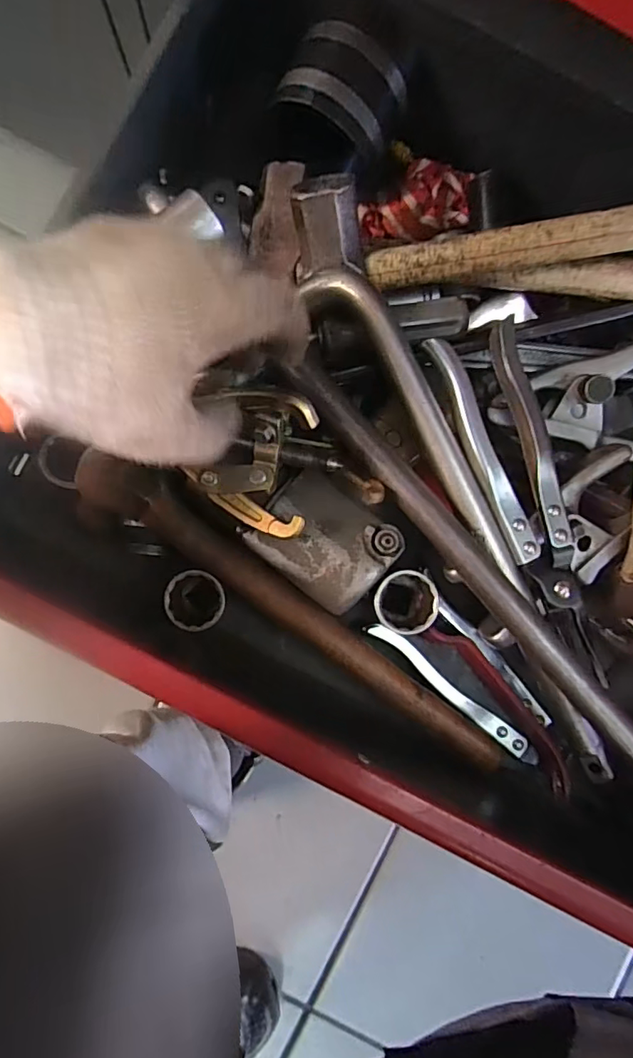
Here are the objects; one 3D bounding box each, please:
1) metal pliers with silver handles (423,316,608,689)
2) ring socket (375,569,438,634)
[{"bbox_3d":[0.140,-0.012,0.349,0.062,0.032,0.238,-20,88,-2],"label":"metal pliers with silver handles"},{"bbox_3d":[0.060,0.050,0.378,0.041,0.041,0.041,0,87,-1],"label":"ring socket"}]

